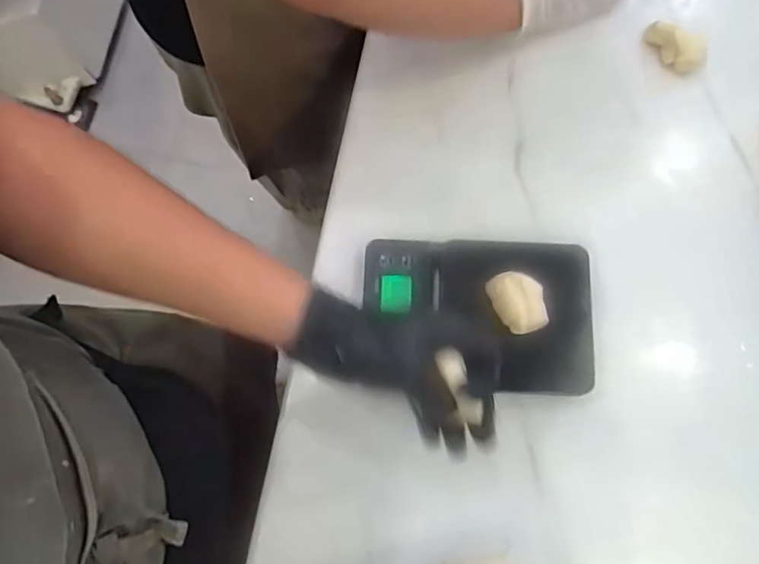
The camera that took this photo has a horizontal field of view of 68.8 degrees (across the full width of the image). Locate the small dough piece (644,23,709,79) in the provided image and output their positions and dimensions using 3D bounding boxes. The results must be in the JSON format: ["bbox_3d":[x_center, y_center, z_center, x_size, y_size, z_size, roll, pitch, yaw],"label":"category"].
[{"bbox_3d":[0.292,-0.231,0.546,0.033,0.026,0.062,-30,79,-6],"label":"small dough piece"}]

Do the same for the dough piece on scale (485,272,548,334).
[{"bbox_3d":[0.112,0.017,0.452,0.040,0.031,0.049,-9,78,-2],"label":"dough piece on scale"}]

